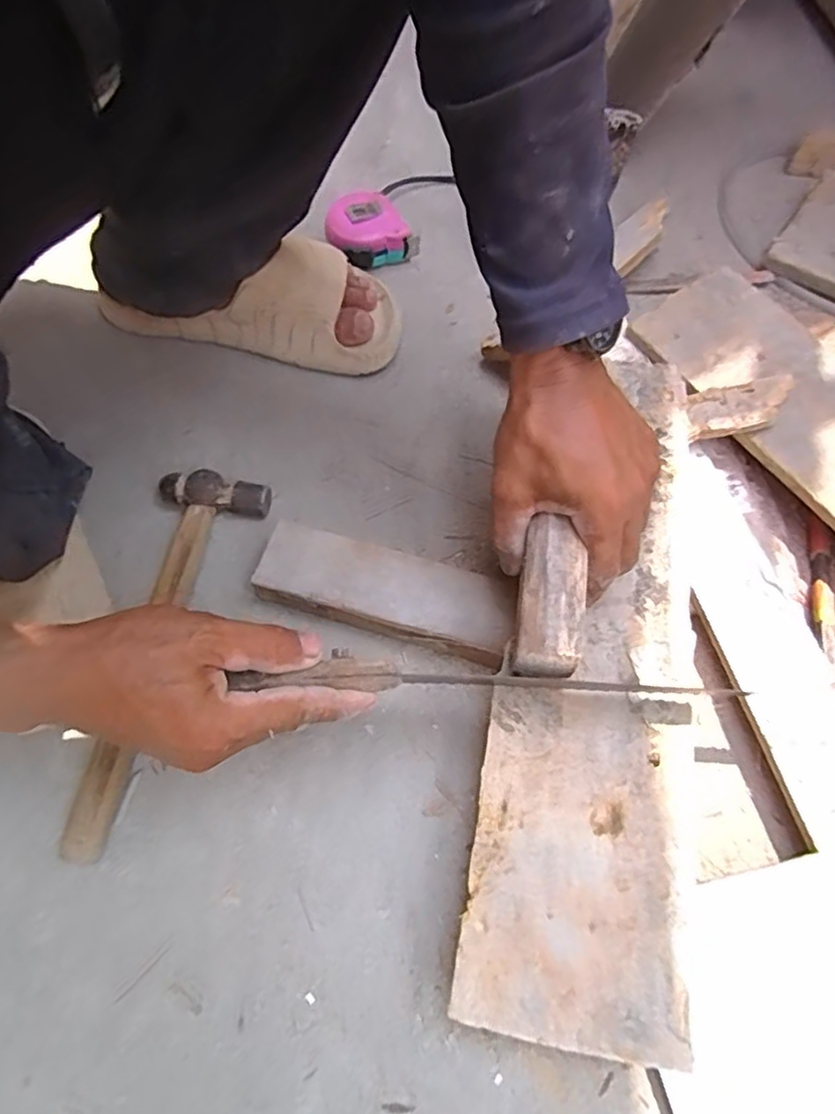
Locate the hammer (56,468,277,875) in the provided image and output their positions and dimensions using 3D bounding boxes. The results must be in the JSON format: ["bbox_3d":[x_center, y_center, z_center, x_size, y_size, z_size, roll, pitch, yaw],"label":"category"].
[{"bbox_3d":[-0.178,0.069,0.472,0.083,0.035,0.289,5,64,2],"label":"hammer"}]

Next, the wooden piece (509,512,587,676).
[{"bbox_3d":[0.076,0.022,0.364,0.035,0.021,0.091,6,73,4],"label":"wooden piece"}]

